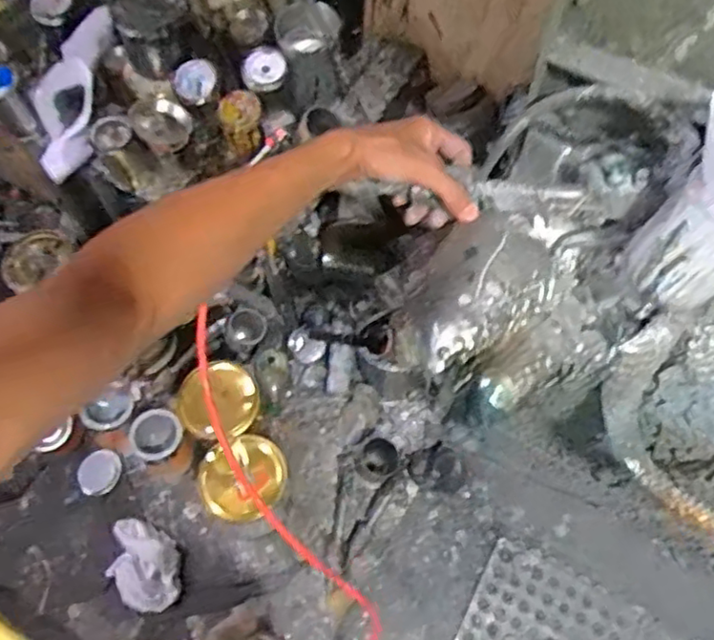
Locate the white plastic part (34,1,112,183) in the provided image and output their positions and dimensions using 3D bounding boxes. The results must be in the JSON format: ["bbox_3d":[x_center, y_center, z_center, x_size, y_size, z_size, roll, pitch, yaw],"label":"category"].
[{"bbox_3d":[-0.498,-0.391,1.153,0.124,0.087,0.286,12,89,7],"label":"white plastic part"}]

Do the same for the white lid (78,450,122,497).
[{"bbox_3d":[-0.581,0.346,1.488,0.102,0.010,0.092,-17,87,2],"label":"white lid"}]

